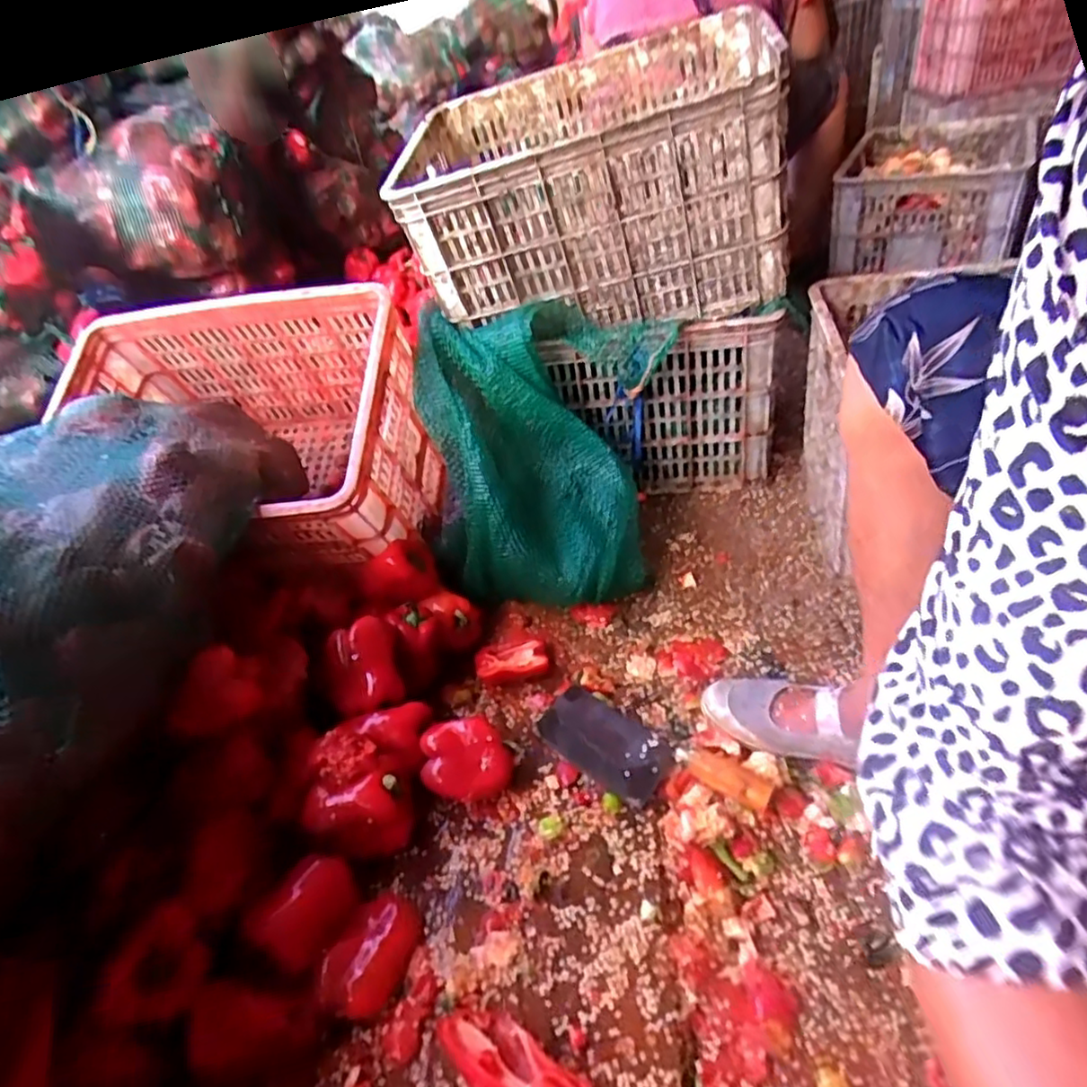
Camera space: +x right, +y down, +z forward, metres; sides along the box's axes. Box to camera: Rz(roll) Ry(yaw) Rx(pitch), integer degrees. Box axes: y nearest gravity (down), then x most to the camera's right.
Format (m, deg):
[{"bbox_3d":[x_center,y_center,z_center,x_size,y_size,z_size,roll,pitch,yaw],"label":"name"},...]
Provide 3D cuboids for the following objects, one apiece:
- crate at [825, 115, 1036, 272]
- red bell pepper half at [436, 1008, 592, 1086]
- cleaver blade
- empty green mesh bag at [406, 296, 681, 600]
[{"bbox_3d":[0.883,-0.798,1.525,0.345,0.191,0.524,14,43,29],"label":"crate"},{"bbox_3d":[-0.027,0.389,0.495,0.113,0.059,0.060,20,45,32],"label":"red bell pepper half"},{"bbox_3d":[0.067,0.217,0.734,0.150,0.011,0.078,27,61,35],"label":"cleaver blade"},{"bbox_3d":[-0.001,-0.122,0.941,0.357,0.316,0.312,-2,37,7],"label":"empty green mesh bag"}]

